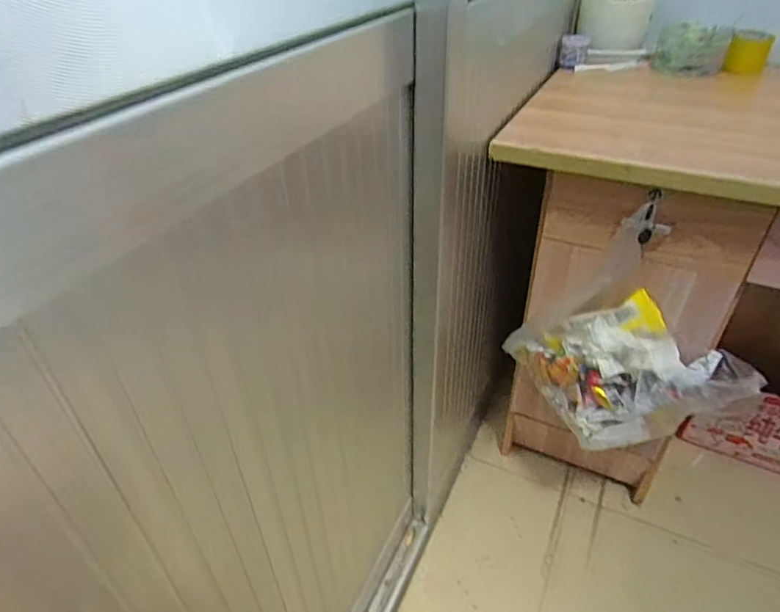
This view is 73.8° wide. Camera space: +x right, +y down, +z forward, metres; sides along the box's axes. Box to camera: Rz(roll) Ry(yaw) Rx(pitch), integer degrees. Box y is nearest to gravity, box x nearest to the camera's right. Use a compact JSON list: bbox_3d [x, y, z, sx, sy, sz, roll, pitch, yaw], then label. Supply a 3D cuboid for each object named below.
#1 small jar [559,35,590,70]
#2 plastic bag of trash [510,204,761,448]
[{"bbox_3d":[0.345,-0.478,0.978,0.052,0.048,0.050,13,40,17],"label":"small jar"},{"bbox_3d":[0.348,0.055,0.766,0.331,0.327,0.108,13,40,18],"label":"plastic bag of trash"}]

